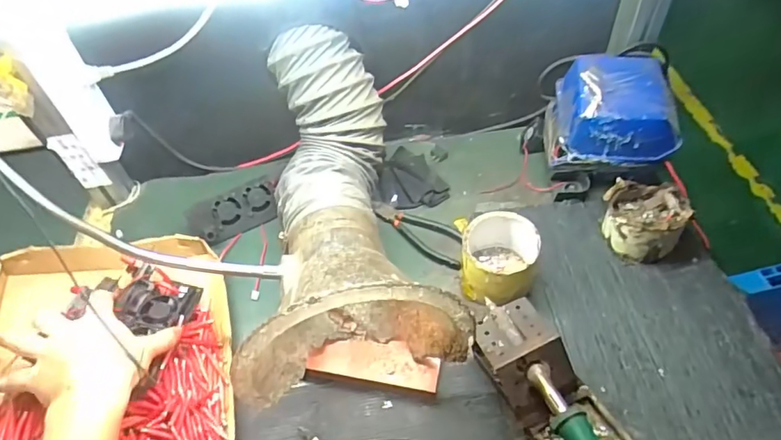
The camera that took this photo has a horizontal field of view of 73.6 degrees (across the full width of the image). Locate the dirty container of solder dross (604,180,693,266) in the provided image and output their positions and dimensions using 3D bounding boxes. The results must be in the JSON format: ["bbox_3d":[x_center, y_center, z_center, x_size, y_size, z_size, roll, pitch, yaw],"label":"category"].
[{"bbox_3d":[0.297,-0.005,0.613,0.088,0.061,0.088,-3,52,4],"label":"dirty container of solder dross"}]

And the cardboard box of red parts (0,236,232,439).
[{"bbox_3d":[-0.289,0.150,0.527,0.233,0.073,0.316,-14,52,-5],"label":"cardboard box of red parts"}]

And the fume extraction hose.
[{"bbox_3d":[-0.068,-0.012,0.560,0.204,0.184,0.351,-13,52,-4],"label":"fume extraction hose"}]

